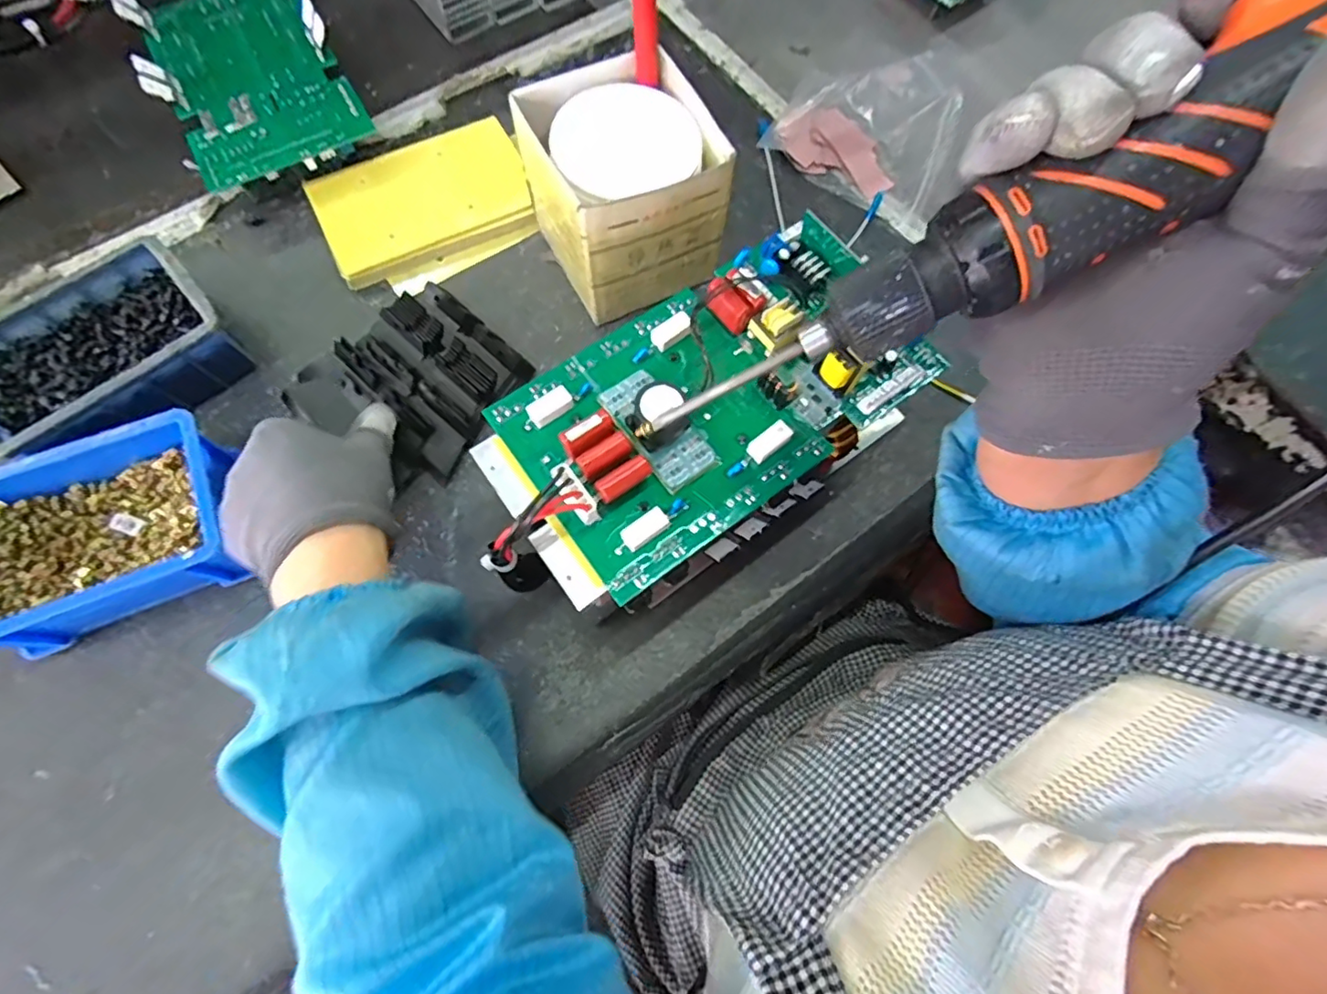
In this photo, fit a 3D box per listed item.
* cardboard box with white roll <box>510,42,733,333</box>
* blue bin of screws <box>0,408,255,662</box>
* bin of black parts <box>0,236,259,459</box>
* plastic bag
[{"bbox_3d":[-0.027,-0.213,0.410,0.105,0.118,0.118,-26,76,-10],"label":"cardboard box with white roll"},{"bbox_3d":[-0.331,0.025,0.340,0.148,0.059,0.104,-20,75,-9],"label":"blue bin of screws"},{"bbox_3d":[-0.364,-0.092,0.380,0.142,0.054,0.104,-36,78,-13],"label":"bin of black parts"},{"bbox_3d":[0.165,-0.304,0.474,0.150,0.058,0.098,26,73,5],"label":"plastic bag"}]

